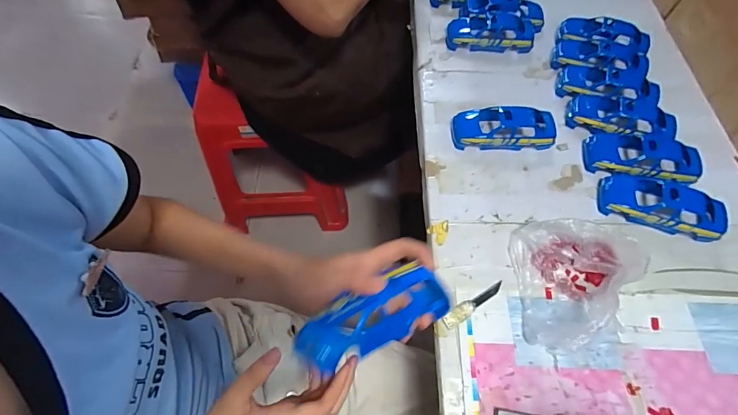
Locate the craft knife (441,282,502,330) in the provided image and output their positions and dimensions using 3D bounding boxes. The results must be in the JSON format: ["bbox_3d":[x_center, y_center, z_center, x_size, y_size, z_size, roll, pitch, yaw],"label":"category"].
[{"bbox_3d":[0.110,0.100,0.394,0.078,0.004,0.015,-31,66,-17],"label":"craft knife"}]

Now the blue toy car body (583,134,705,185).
[{"bbox_3d":[0.339,-0.063,0.468,0.123,0.030,0.064,14,62,6],"label":"blue toy car body"}]

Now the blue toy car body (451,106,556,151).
[{"bbox_3d":[0.174,-0.106,0.486,0.129,0.034,0.055,2,61,0],"label":"blue toy car body"}]

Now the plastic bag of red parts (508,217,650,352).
[{"bbox_3d":[0.212,0.075,0.378,0.108,0.058,0.134,1,61,-1],"label":"plastic bag of red parts"}]

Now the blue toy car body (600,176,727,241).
[{"bbox_3d":[0.340,-0.006,0.437,0.123,0.034,0.060,16,62,7],"label":"blue toy car body"}]

